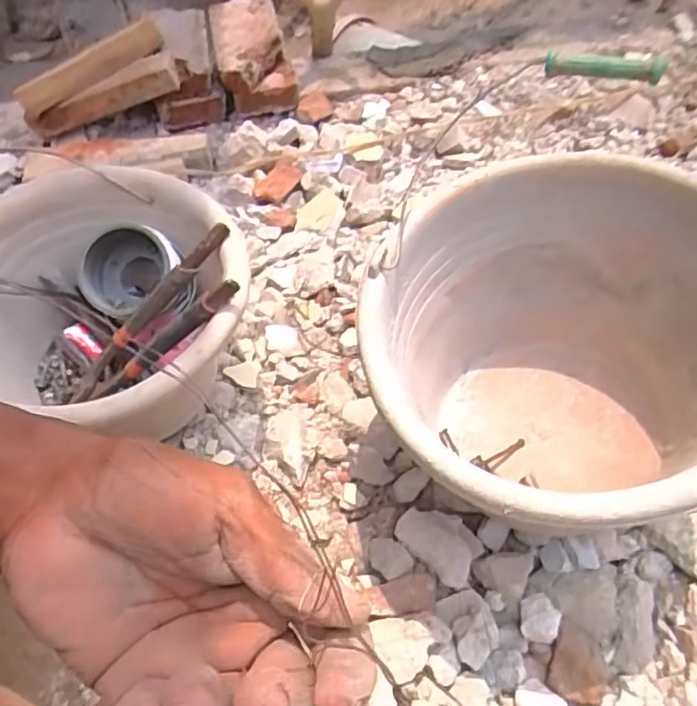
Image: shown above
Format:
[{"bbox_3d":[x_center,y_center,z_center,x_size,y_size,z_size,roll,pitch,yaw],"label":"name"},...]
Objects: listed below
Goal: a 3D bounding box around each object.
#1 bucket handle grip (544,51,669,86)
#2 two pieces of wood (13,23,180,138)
[{"bbox_3d":[0.186,-0.209,0.434,0.081,0.018,0.014,19,55,18],"label":"bucket handle grip"},{"bbox_3d":[-0.360,-0.382,0.847,0.224,0.079,0.079,-22,52,3],"label":"two pieces of wood"}]

